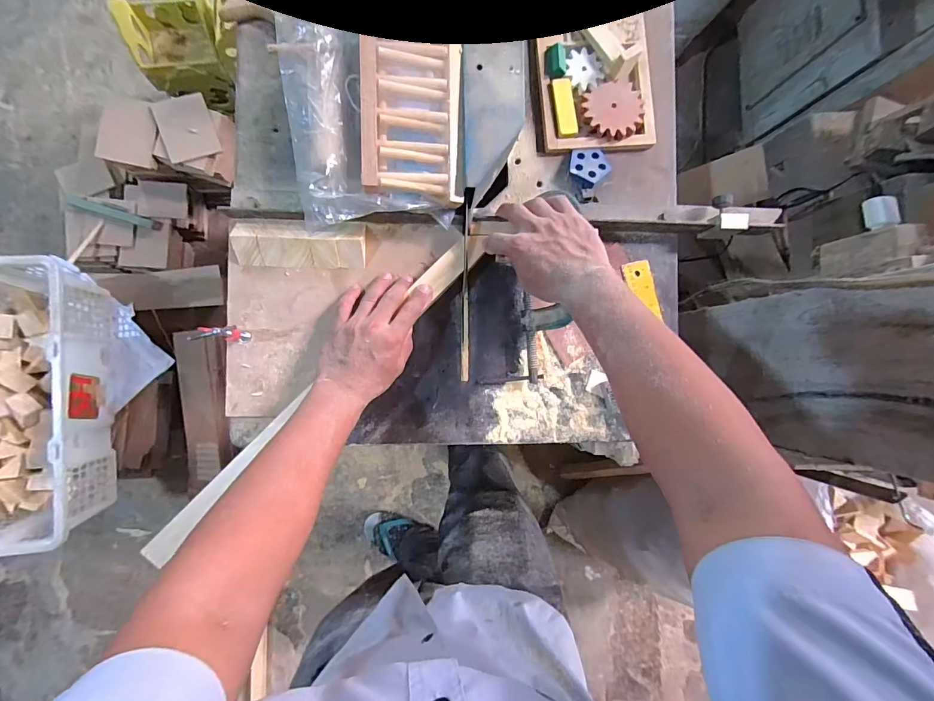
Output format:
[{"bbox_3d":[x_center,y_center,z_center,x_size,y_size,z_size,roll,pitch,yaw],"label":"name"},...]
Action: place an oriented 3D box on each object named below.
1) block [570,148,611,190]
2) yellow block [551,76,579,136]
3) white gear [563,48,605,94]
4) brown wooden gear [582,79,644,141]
[{"bbox_3d":[0.169,-0.257,0.577,0.054,0.014,0.058,43,74,10],"label":"block"},{"bbox_3d":[0.135,-0.335,0.569,0.029,0.009,0.079,-8,91,-6],"label":"yellow block"},{"bbox_3d":[0.163,-0.388,0.575,0.050,0.005,0.058,-17,92,-6],"label":"white gear"},{"bbox_3d":[0.206,-0.333,0.575,0.091,0.017,0.079,-31,93,-5],"label":"brown wooden gear"}]

